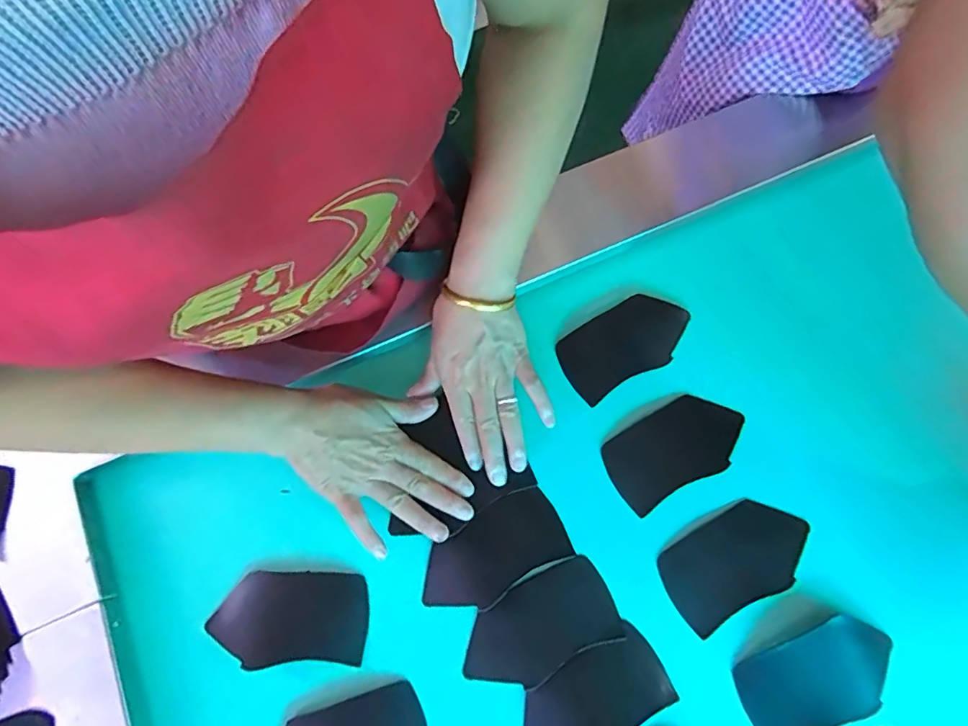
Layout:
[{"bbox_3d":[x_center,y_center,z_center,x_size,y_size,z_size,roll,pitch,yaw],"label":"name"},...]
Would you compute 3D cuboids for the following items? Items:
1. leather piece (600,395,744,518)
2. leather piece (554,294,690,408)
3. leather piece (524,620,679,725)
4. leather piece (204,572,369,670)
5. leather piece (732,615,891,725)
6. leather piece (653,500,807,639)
[{"bbox_3d":[0.172,0.075,0.470,0.128,0.015,0.069,-27,76,-8],"label":"leather piece"},{"bbox_3d":[0.133,-0.019,0.503,0.128,0.005,0.073,-28,68,-9],"label":"leather piece"},{"bbox_3d":[0.085,0.269,0.413,0.124,0.017,0.067,-32,76,-10],"label":"leather piece"},{"bbox_3d":[-0.162,0.211,0.432,0.126,0.010,0.066,0,73,-1],"label":"leather piece"},{"bbox_3d":[0.269,0.255,0.422,0.125,0.004,0.066,-24,69,-5],"label":"leather piece"},{"bbox_3d":[0.212,0.166,0.443,0.126,0.005,0.070,-28,71,-6],"label":"leather piece"}]

